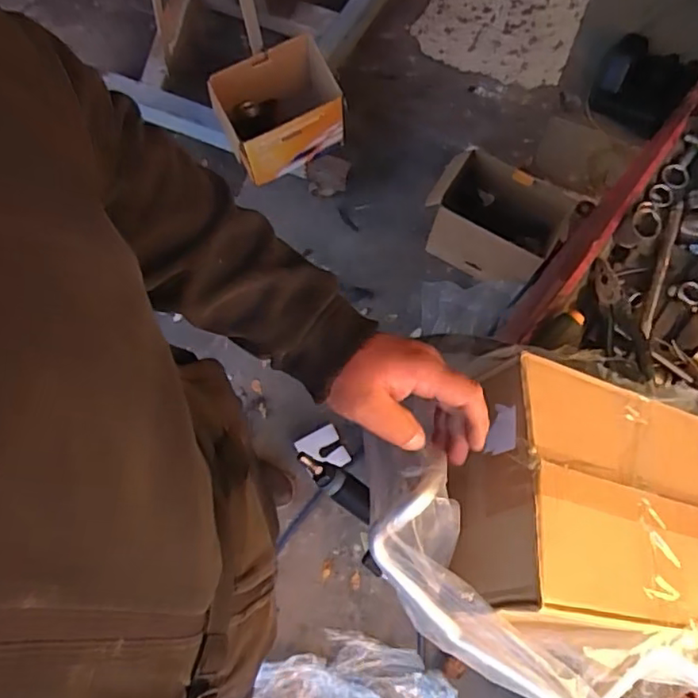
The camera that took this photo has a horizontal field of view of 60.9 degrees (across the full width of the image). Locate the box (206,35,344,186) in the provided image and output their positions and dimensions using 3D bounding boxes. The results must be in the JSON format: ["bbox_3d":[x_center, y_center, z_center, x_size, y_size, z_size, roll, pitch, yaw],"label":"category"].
[{"bbox_3d":[-0.166,-0.564,1.428,0.273,0.197,0.201,-27,78,-8],"label":"box"}]

